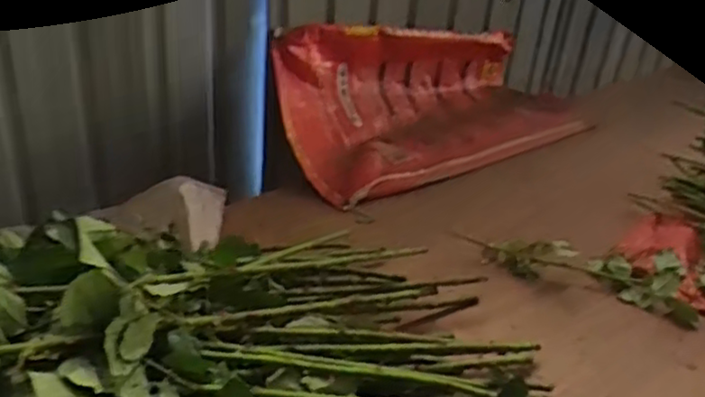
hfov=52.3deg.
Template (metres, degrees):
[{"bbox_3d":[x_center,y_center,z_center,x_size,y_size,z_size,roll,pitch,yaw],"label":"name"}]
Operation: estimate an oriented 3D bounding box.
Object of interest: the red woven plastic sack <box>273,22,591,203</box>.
[{"bbox_3d":[0.203,-0.228,1.443,0.354,0.177,0.758,30,38,36],"label":"red woven plastic sack"}]

